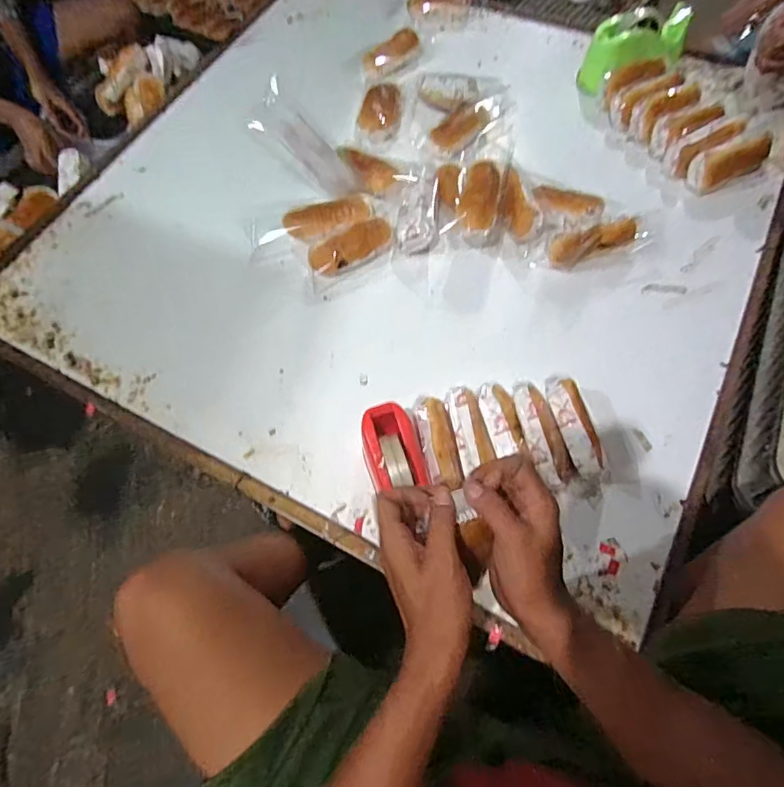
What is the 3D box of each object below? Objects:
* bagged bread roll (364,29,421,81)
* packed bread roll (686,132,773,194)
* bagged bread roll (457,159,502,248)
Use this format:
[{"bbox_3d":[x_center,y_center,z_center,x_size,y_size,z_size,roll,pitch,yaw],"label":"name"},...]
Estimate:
[{"bbox_3d":[-0.006,-0.717,1.045,0.139,0.036,0.070,-37,69,-15],"label":"bagged bread roll"},{"bbox_3d":[0.586,-0.400,0.857,0.142,0.066,0.056,-28,66,-9],"label":"packed bread roll"},{"bbox_3d":[0.142,-0.317,0.821,0.071,0.057,0.137,2,71,22],"label":"bagged bread roll"}]

